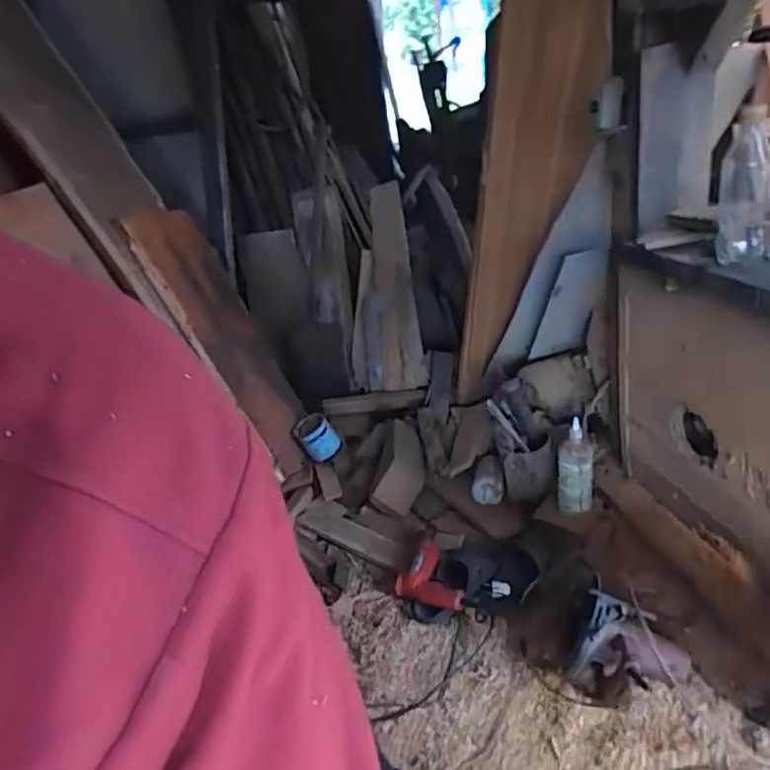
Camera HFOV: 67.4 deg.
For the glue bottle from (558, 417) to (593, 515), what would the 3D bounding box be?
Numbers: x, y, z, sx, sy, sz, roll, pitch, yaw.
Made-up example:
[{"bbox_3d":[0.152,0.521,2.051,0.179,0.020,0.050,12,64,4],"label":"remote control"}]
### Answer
[{"bbox_3d":[0.495,0.215,1.496,0.091,0.220,0.077,5,31,21],"label":"glue bottle"}]

